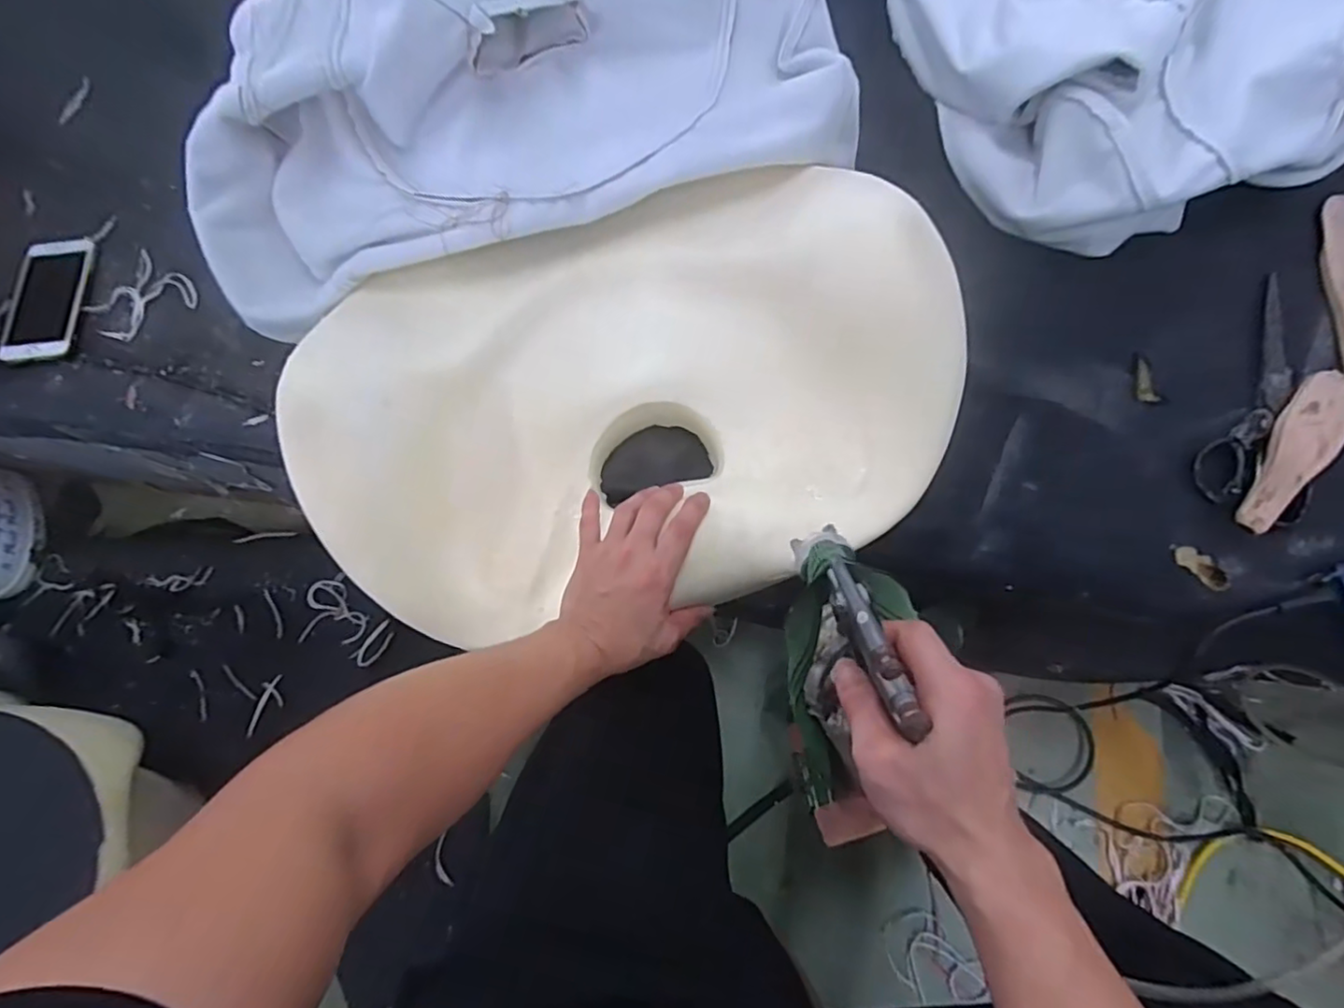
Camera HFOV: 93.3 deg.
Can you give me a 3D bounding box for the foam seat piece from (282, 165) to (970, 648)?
[{"bbox_3d":[-0.031,-0.085,0.557,0.551,0.146,0.339,-15,95,-1],"label":"foam seat piece"}]

